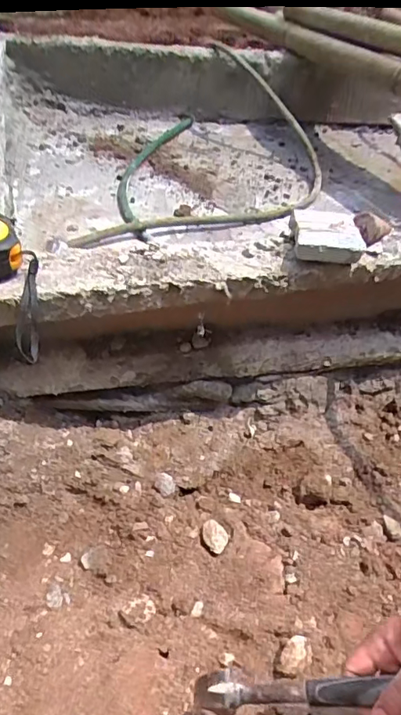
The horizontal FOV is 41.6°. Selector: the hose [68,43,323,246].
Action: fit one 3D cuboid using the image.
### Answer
[{"bbox_3d":[0.061,-0.499,1.242,0.448,0.245,0.730,14,40,7],"label":"hose"}]

